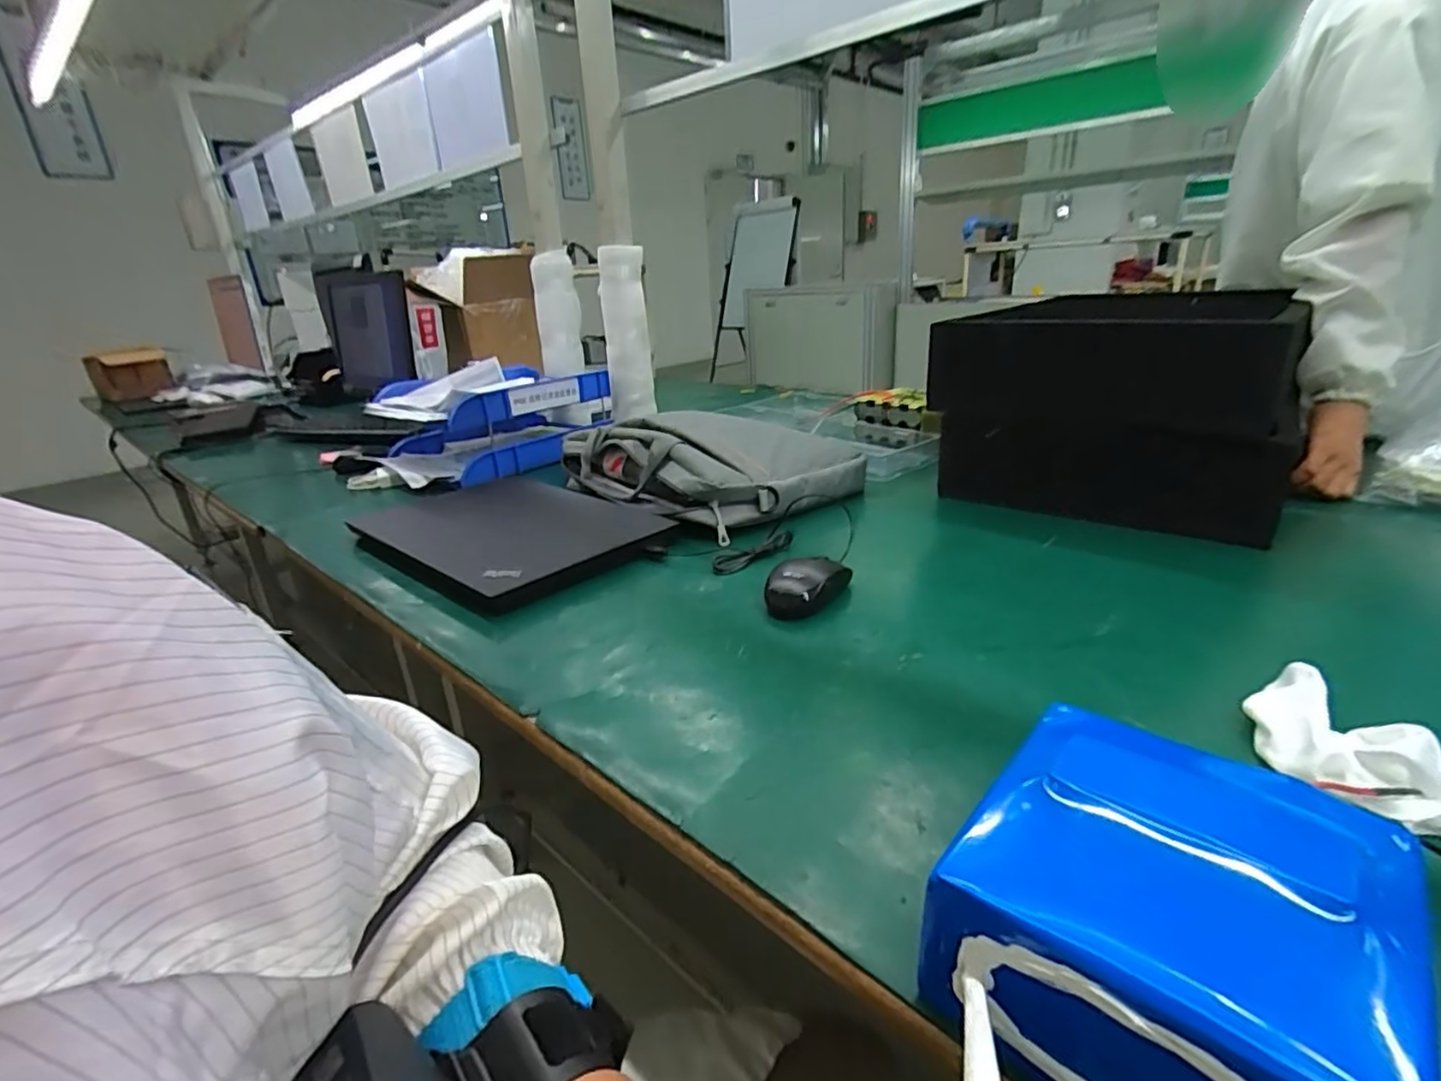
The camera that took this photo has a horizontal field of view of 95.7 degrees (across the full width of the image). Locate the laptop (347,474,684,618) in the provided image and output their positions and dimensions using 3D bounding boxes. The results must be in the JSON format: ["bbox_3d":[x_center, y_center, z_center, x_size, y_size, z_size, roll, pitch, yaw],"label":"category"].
[{"bbox_3d":[-0.269,-0.019,0.812,0.385,0.018,0.270,17,31,39],"label":"laptop"}]

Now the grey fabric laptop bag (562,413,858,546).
[{"bbox_3d":[-0.023,-0.121,0.960,0.293,0.100,0.380,-23,30,-37],"label":"grey fabric laptop bag"}]

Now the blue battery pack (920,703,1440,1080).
[{"bbox_3d":[0.177,0.155,0.266,0.142,0.092,0.146,15,30,37],"label":"blue battery pack"}]

